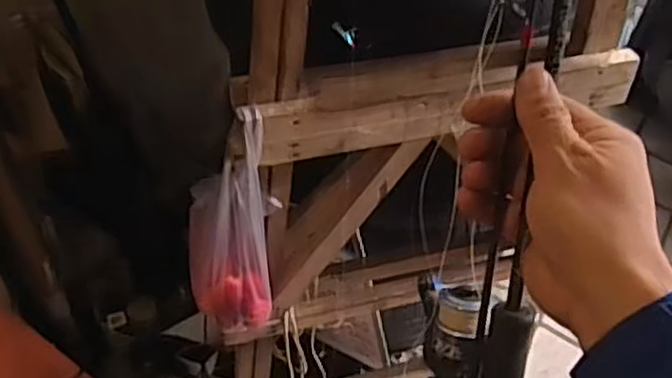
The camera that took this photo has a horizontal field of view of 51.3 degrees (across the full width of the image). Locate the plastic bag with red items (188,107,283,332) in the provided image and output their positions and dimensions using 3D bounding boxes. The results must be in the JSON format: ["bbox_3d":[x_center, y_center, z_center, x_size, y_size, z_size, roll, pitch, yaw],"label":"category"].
[{"bbox_3d":[-0.145,0.054,0.969,0.120,0.341,0.123,-3,50,-9],"label":"plastic bag with red items"}]

